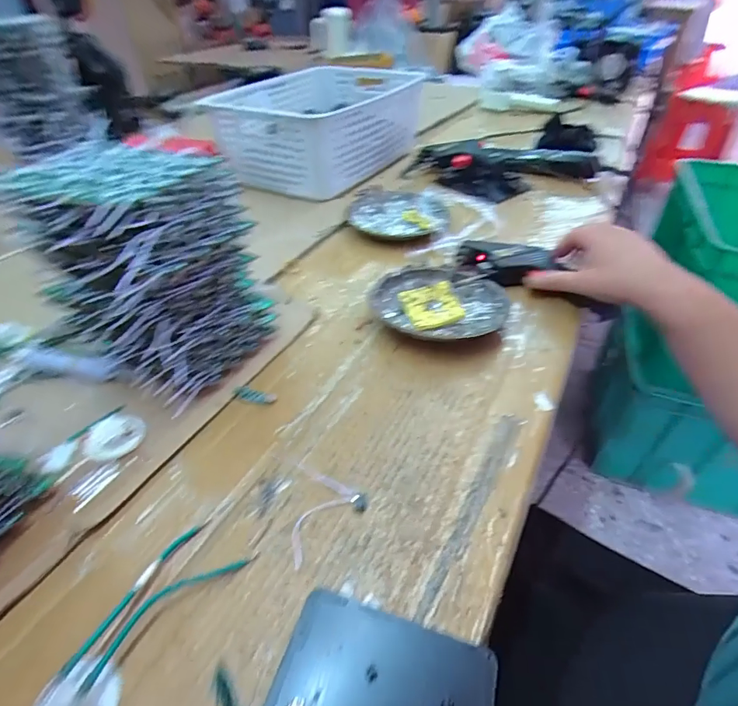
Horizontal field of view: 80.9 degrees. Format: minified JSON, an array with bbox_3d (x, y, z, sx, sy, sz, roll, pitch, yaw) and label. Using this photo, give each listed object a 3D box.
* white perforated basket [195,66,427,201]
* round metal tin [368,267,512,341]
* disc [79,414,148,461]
[{"bbox_3d":[-0.091,-0.415,0.801,0.258,0.138,0.384,19,45,21],"label":"white perforated basket"},{"bbox_3d":[0.077,-0.060,0.482,0.146,0.028,0.123,0,42,1],"label":"round metal tin"},{"bbox_3d":[-0.203,0.066,0.345,0.036,0.009,0.044,32,51,31],"label":"disc"}]

